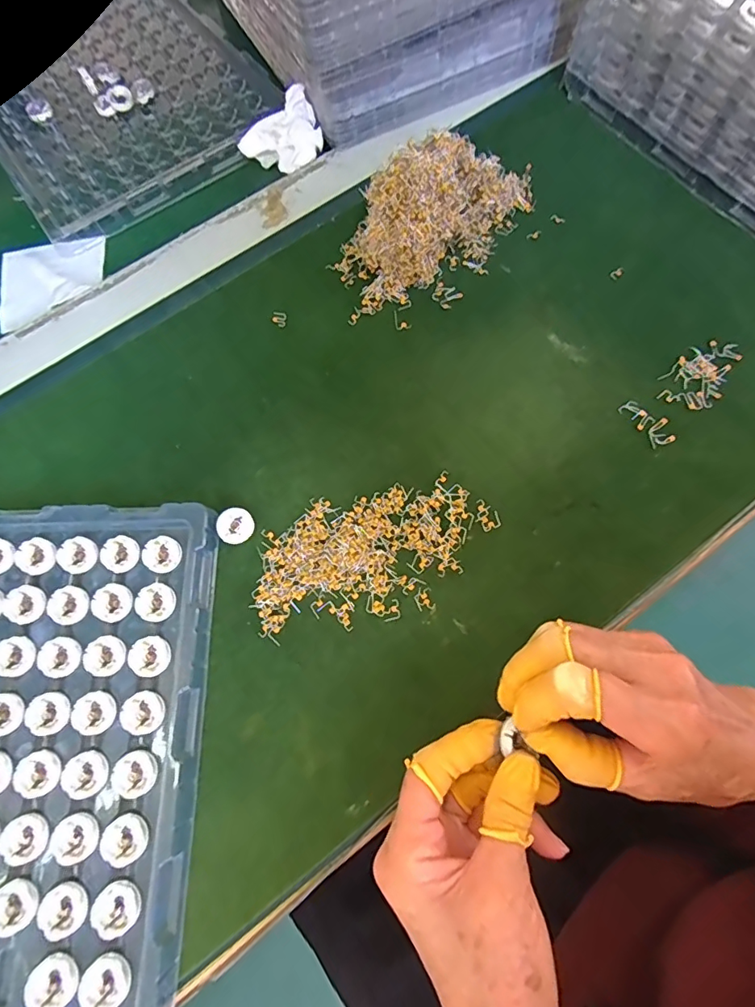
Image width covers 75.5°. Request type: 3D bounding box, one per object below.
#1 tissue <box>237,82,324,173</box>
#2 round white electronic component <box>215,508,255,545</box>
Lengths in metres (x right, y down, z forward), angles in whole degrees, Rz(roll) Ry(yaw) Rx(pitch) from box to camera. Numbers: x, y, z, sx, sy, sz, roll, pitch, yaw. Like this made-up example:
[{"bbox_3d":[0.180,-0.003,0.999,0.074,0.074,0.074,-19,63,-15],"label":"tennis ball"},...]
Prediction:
[{"bbox_3d":[-0.082,-0.323,0.428,0.049,0.032,0.072,41,77,15],"label":"tissue"},{"bbox_3d":[-0.094,0.015,0.322,0.023,0.004,0.023,1,85,-15],"label":"round white electronic component"}]

